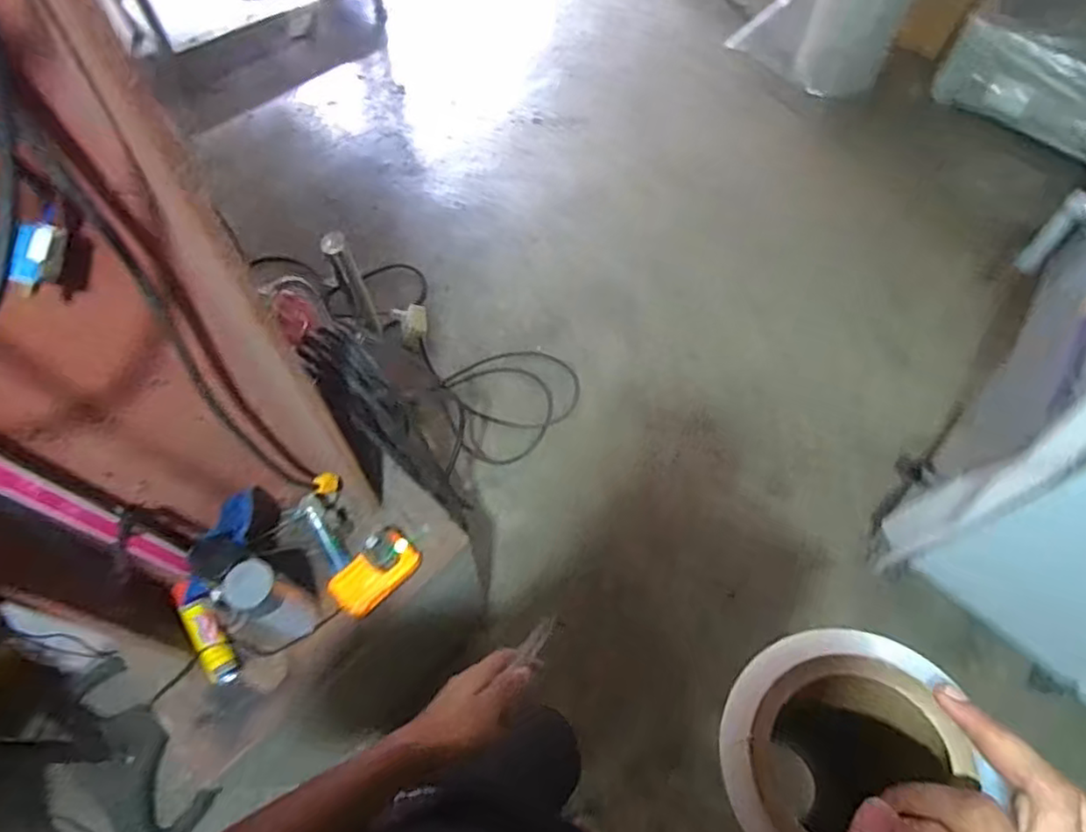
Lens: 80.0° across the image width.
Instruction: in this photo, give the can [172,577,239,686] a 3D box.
[{"bbox_3d":[-0.497,0.320,0.962,0.044,0.044,0.164,-22,94,-16],"label":"can"}]

